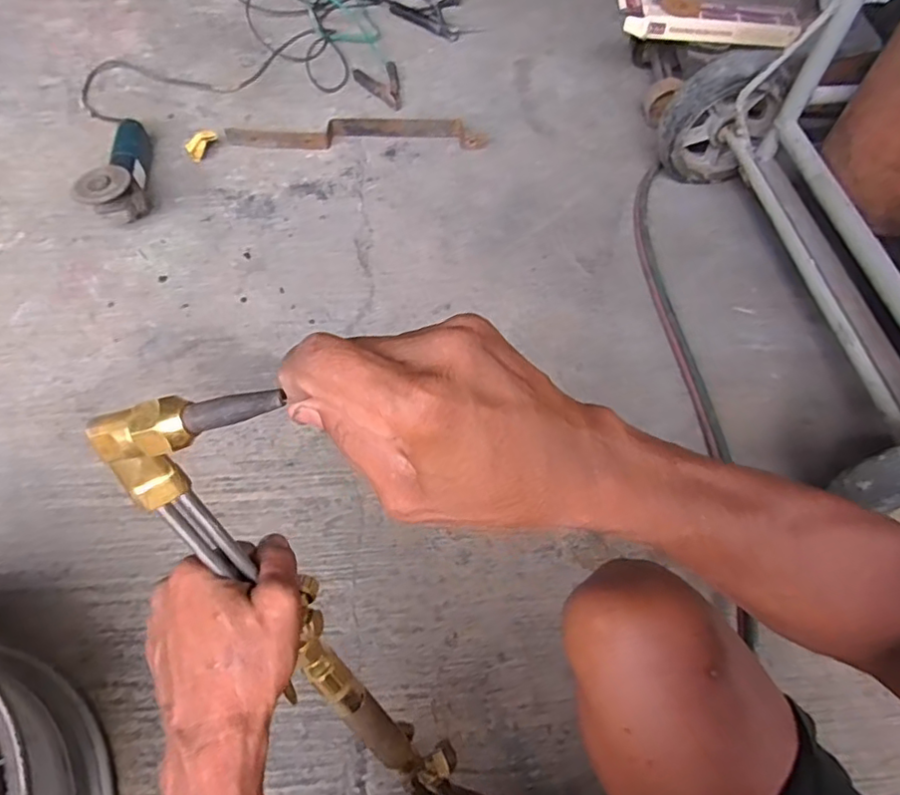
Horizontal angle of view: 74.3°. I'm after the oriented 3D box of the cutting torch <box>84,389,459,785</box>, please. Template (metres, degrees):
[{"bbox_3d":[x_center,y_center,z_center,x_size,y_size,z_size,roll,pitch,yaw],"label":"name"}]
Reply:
[{"bbox_3d":[-0.070,0.177,0.398,0.073,0.470,0.052,-33,39,-20],"label":"cutting torch"}]

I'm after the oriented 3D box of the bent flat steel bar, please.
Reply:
[{"bbox_3d":[-0.179,-0.531,1.190,0.501,0.029,0.070,1,58,-1],"label":"bent flat steel bar"}]

